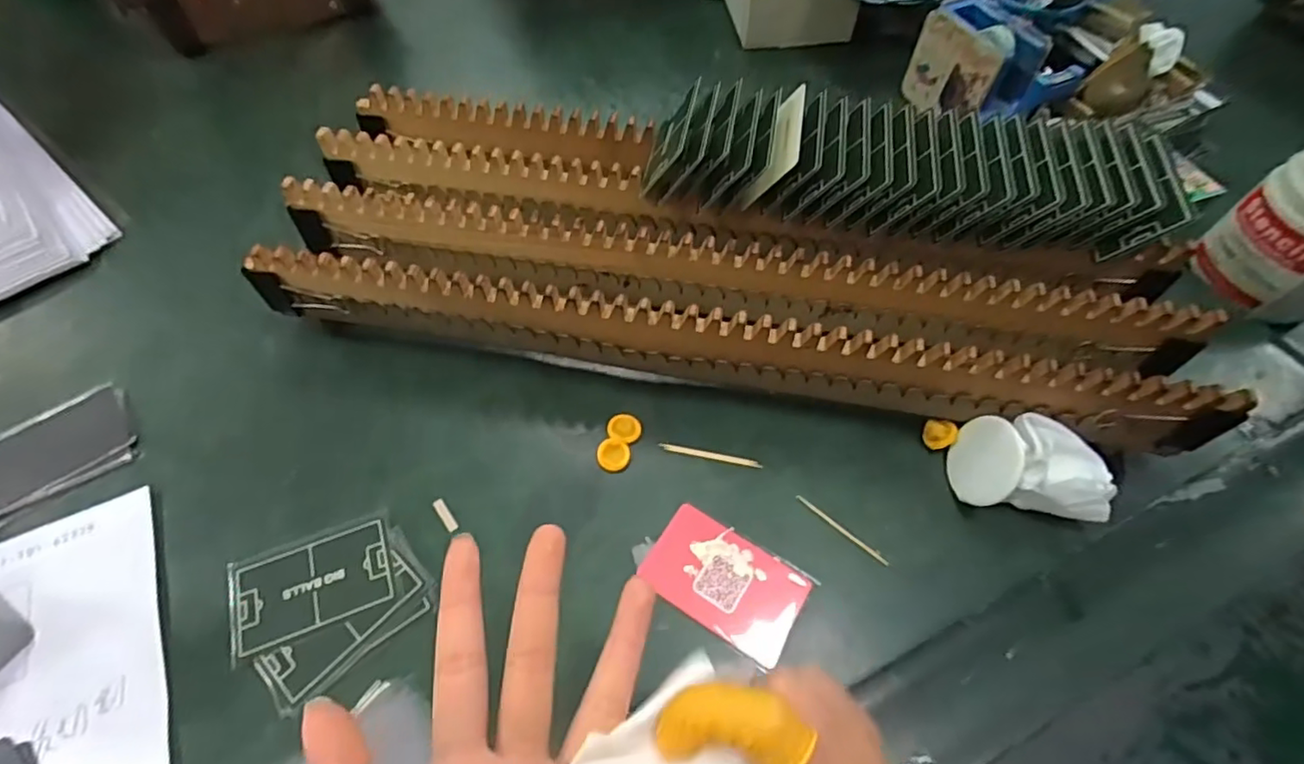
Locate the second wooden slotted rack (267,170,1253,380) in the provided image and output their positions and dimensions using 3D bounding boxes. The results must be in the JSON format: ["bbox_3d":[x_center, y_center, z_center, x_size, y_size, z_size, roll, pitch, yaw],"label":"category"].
[{"bbox_3d":[0.038,-0.059,0.403,0.560,0.085,0.019,10,58,5],"label":"second wooden slotted rack"}]

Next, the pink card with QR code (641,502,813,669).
[{"bbox_3d":[0.041,0.112,0.342,0.086,0.005,0.053,30,64,18],"label":"pink card with QR code"}]

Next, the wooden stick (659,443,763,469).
[{"bbox_3d":[0.037,0.046,0.384,0.064,0.004,0.005,10,58,5],"label":"wooden stick"}]

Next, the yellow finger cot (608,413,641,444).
[{"bbox_3d":[-0.017,0.029,0.389,0.020,0.004,0.019,1,57,-1],"label":"yellow finger cot"}]

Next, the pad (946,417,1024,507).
[{"bbox_3d":[0.193,0.046,0.355,0.004,0.049,0.049,10,59,-21],"label":"pad"}]

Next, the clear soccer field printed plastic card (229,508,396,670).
[{"bbox_3d":[-0.189,0.111,0.338,0.085,0.004,0.054,-18,60,-13],"label":"clear soccer field printed plastic card"}]

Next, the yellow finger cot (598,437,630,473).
[{"bbox_3d":[-0.024,0.046,0.380,0.020,0.004,0.022,-3,58,-3],"label":"yellow finger cot"}]

